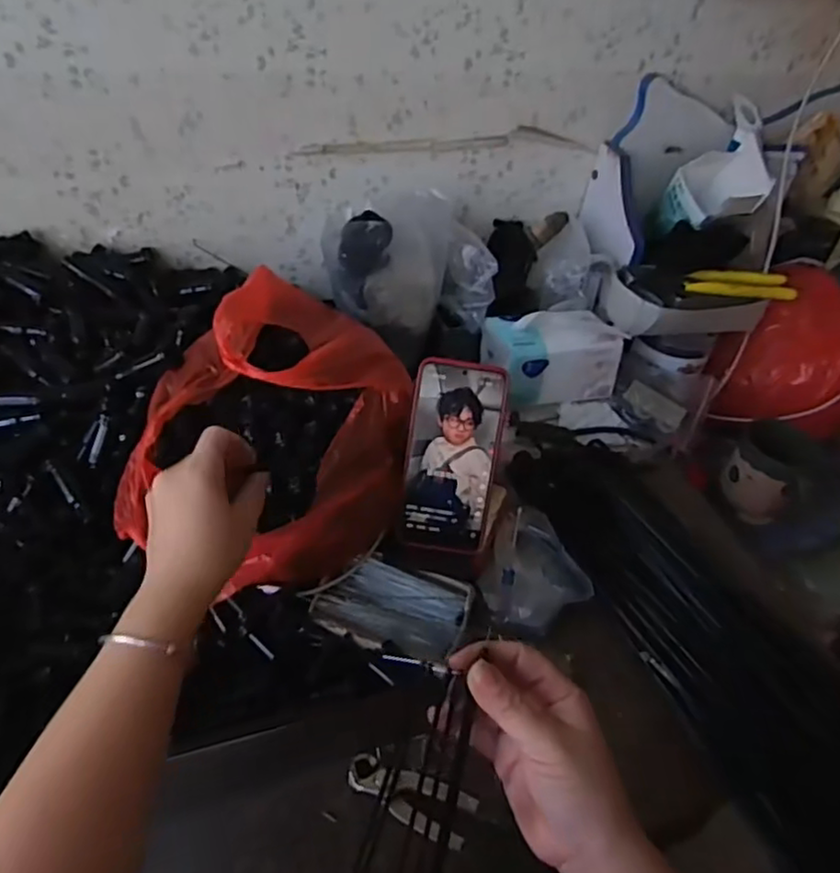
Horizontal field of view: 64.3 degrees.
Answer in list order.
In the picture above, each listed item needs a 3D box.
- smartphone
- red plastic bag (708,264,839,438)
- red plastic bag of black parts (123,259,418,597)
[{"bbox_3d":[0.027,0.018,0.576,0.078,0.162,0.009,8,9,3],"label":"smartphone"},{"bbox_3d":[0.475,-0.102,0.838,0.194,0.151,0.171,15,42,11],"label":"red plastic bag"},{"bbox_3d":[-0.136,0.001,0.580,0.246,0.177,0.197,-31,52,-34],"label":"red plastic bag of black parts"}]

